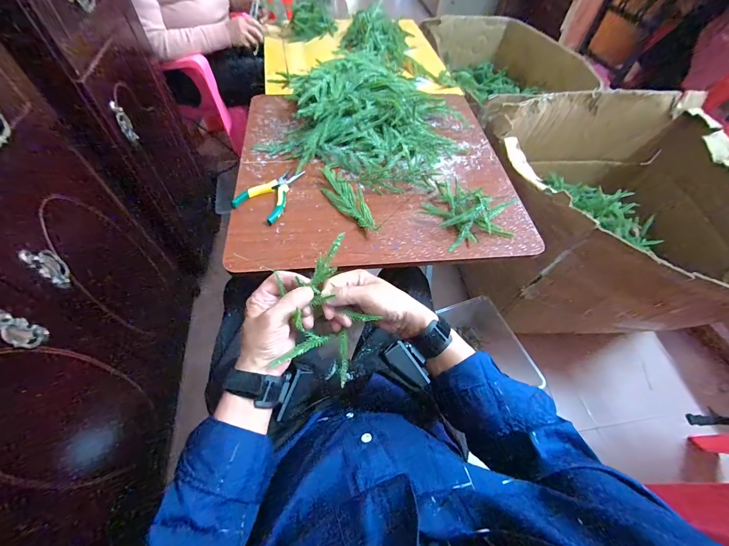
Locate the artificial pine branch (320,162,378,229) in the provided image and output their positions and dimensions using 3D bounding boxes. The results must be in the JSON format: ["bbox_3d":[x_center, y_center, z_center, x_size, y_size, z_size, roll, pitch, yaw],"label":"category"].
[{"bbox_3d":[-0.042,-0.156,0.607,0.060,0.026,0.211,-21,60,-17],"label":"artificial pine branch"}]

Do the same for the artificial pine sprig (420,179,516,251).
[{"bbox_3d":[0.218,-0.131,0.588,0.182,0.047,0.137,-13,58,-12],"label":"artificial pine sprig"}]

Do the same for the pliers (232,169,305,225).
[{"bbox_3d":[-0.178,-0.161,0.605,0.092,0.011,0.142,24,58,12],"label":"pliers"}]

